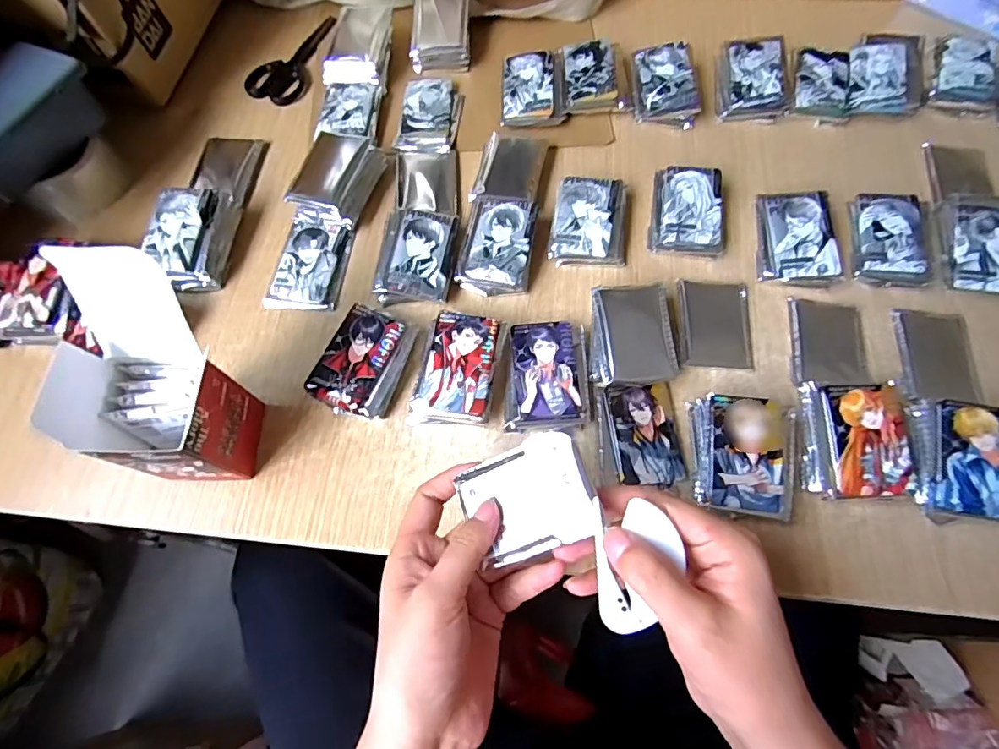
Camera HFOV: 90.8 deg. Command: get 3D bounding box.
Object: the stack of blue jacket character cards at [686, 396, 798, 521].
[{"bbox_3d":[0.192,0.065,0.385,0.068,0.042,0.088,6,68,2],"label":"stack of blue jacket character cards"}]

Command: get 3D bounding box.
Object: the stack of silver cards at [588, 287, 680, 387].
[{"bbox_3d":[0.115,-0.033,0.431,0.066,0.029,0.085,2,68,0],"label":"stack of silver cards"}]

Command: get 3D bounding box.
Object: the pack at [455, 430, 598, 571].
[{"bbox_3d":[0.017,0.077,0.304,0.081,0.006,0.064,-30,66,19],"label":"pack"}]

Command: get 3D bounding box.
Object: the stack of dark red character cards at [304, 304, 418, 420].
[{"bbox_3d":[-0.114,-0.010,0.422,0.066,0.030,0.090,25,70,9],"label":"stack of dark red character cards"}]

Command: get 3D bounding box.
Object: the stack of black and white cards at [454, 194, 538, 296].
[{"bbox_3d":[-0.001,-0.122,0.468,0.065,0.032,0.090,8,68,3],"label":"stack of black and white cards"}]

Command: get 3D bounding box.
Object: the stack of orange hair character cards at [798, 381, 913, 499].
[{"bbox_3d":[0.278,0.053,0.390,0.062,0.046,0.087,4,68,1],"label":"stack of orange hair character cards"}]

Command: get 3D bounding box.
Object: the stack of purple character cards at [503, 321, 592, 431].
[{"bbox_3d":[0.041,0.001,0.424,0.070,0.021,0.091,-1,68,-1],"label":"stack of purple character cards"}]

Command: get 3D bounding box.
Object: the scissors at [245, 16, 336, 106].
[{"bbox_3d":[-0.245,-0.376,0.583,0.061,0.011,0.139,16,69,6],"label":"scissors"}]

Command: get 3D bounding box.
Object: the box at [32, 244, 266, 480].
[{"bbox_3d":[-0.237,0.007,0.346,0.084,0.154,0.111,1,68,0],"label":"box"}]

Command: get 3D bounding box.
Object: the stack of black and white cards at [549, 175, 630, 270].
[{"bbox_3d":[0.088,-0.147,0.478,0.071,0.031,0.087,9,68,3],"label":"stack of black and white cards"}]

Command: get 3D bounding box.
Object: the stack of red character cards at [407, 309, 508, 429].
[{"bbox_3d":[-0.035,-0.003,0.419,0.065,0.031,0.094,12,68,4],"label":"stack of red character cards"}]

